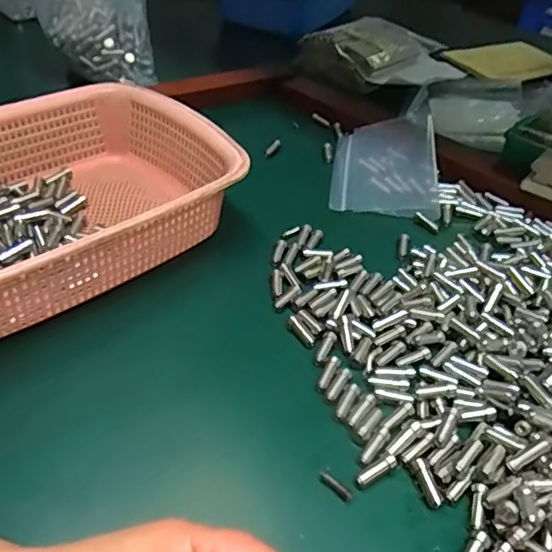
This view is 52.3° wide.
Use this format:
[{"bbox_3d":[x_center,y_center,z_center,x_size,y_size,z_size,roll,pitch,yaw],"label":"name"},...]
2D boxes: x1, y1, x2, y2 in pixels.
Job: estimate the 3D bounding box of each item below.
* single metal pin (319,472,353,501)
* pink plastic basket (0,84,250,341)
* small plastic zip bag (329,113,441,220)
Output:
[{"bbox_3d":[0.035,0.122,0.326,0.021,0.006,0.005,34,48,29],"label":"single metal pin"},{"bbox_3d":[-0.196,-0.058,0.467,0.298,0.090,0.241,-25,49,-30],"label":"pink plastic basket"},{"bbox_3d":[0.112,-0.118,0.581,0.105,0.031,0.139,6,41,1],"label":"small plastic zip bag"}]

